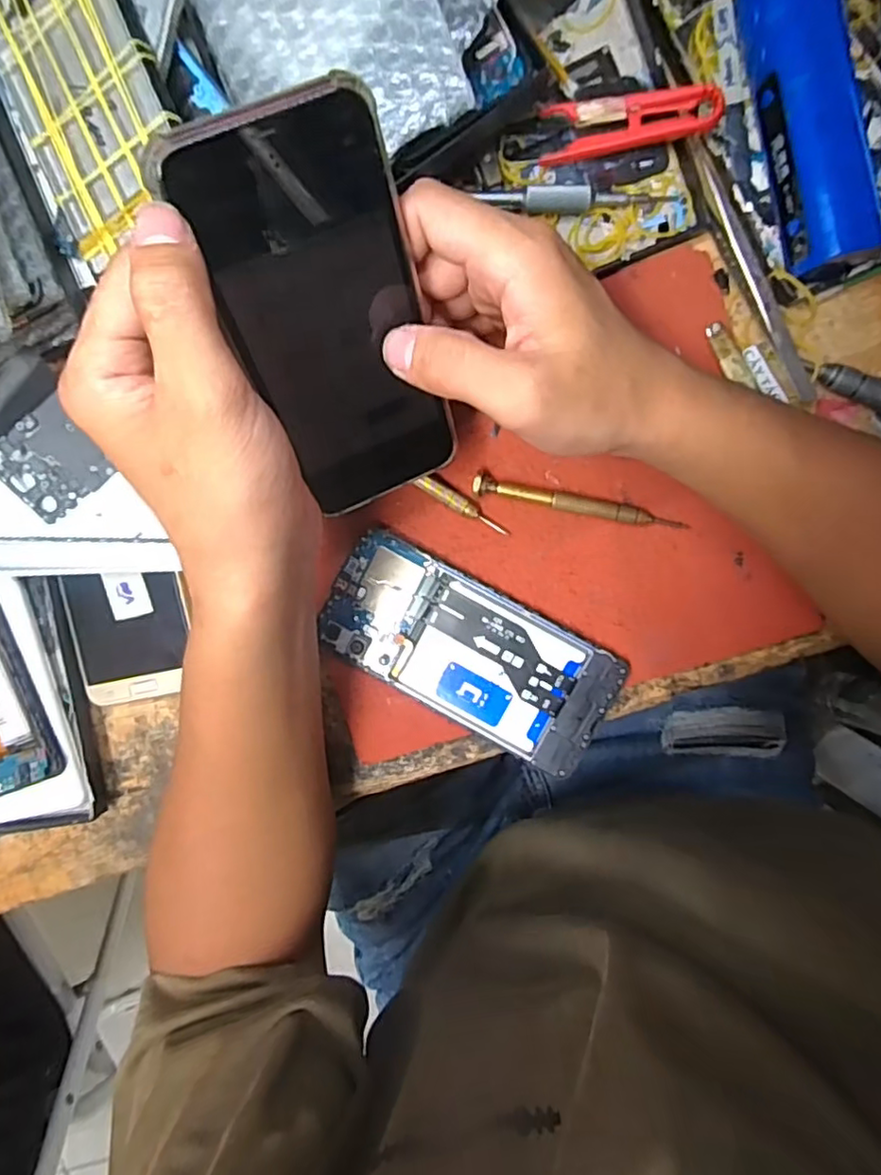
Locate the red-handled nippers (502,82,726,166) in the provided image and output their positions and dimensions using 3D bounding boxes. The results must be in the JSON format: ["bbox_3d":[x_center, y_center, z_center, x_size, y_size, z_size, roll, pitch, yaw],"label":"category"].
[{"bbox_3d":[0.080,-0.219,0.298,0.097,0.011,0.022,1,95,18],"label":"red-handled nippers"}]

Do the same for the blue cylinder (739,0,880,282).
[{"bbox_3d":[0.165,-0.209,0.283,0.034,0.035,0.129,-14,94,7],"label":"blue cylinder"}]

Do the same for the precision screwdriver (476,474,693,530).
[{"bbox_3d":[0.071,-0.042,0.321,0.108,0.008,0.009,11,97,4],"label":"precision screwdriver"}]

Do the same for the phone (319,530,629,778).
[{"bbox_3d":[0.014,0.035,0.332,0.155,0.007,0.071,29,98,2],"label":"phone"}]

